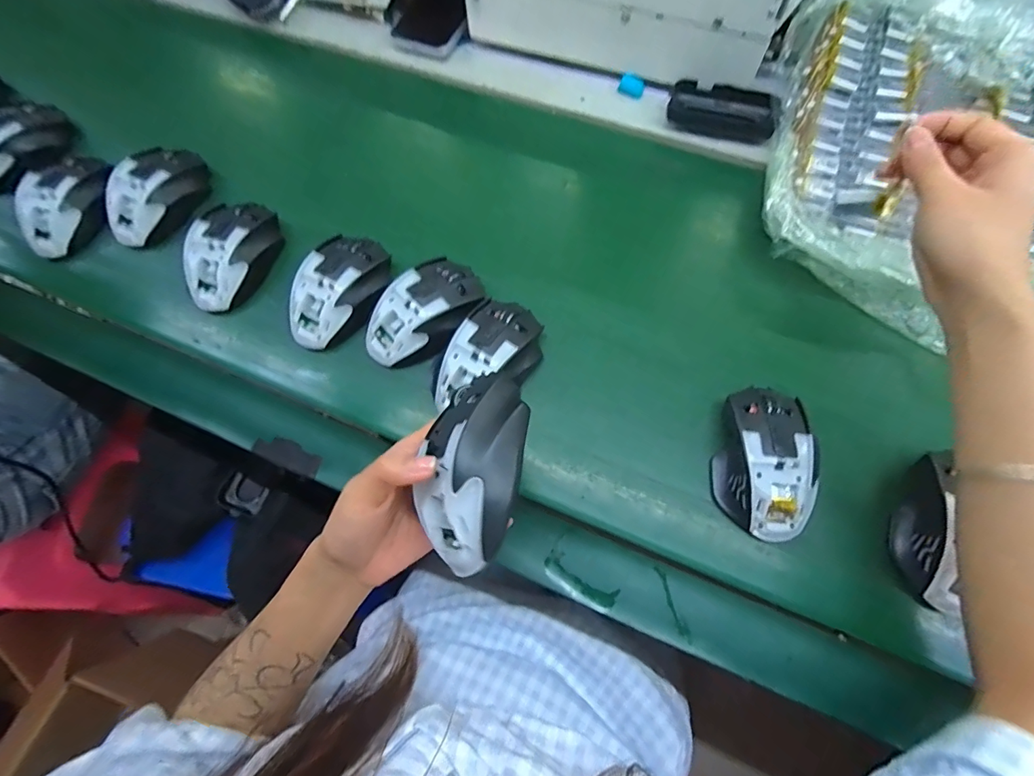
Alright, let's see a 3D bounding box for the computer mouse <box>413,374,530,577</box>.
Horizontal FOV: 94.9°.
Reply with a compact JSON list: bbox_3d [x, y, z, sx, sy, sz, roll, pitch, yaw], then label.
[{"bbox_3d":[-0.024,0.045,0.267,0.057,0.038,0.102,19,69,11],"label":"computer mouse"}]

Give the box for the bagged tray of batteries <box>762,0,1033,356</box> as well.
[{"bbox_3d":[0.403,-0.234,0.431,0.310,0.051,0.381,15,79,8],"label":"bagged tray of batteries"}]

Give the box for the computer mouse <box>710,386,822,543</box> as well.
[{"bbox_3d":[0.192,0.055,0.366,0.066,0.037,0.110,10,67,7],"label":"computer mouse"}]

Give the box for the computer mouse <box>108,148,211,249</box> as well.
[{"bbox_3d":[-0.375,-0.200,0.492,0.068,0.039,0.117,39,74,18],"label":"computer mouse"}]

